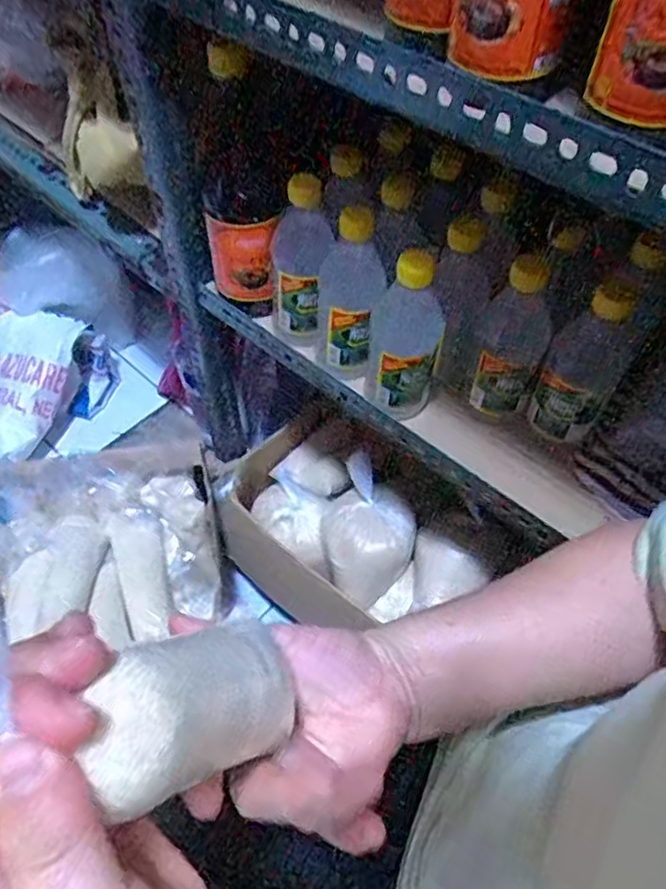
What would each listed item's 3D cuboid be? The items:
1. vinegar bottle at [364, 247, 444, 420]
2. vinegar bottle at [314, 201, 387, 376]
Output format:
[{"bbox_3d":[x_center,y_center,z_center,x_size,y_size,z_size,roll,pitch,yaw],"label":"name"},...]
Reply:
[{"bbox_3d":[0.066,-0.100,0.567,0.065,0.168,0.072,8,56,5],"label":"vinegar bottle"},{"bbox_3d":[0.015,-0.135,0.595,0.063,0.164,0.055,0,55,-1],"label":"vinegar bottle"}]

